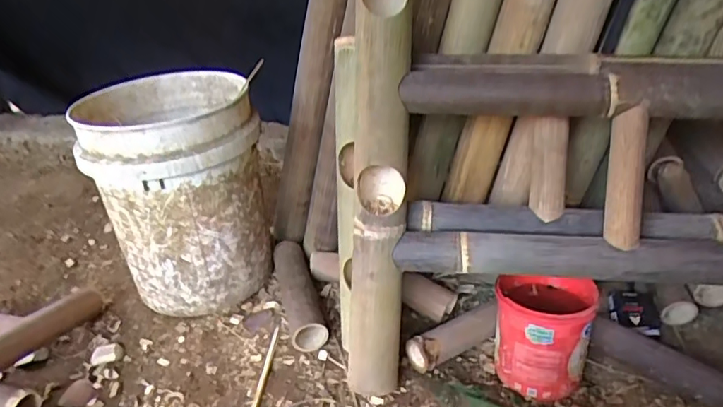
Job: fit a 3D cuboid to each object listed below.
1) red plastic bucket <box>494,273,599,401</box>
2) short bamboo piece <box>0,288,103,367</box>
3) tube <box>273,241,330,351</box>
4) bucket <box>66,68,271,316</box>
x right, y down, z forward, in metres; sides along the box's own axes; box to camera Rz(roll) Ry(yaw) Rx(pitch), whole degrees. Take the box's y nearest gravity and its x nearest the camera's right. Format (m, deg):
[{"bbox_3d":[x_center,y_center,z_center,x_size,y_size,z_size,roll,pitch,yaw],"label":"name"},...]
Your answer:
[{"bbox_3d":[0.276,0.194,0.830,0.145,0.159,0.132,4,30,9],"label":"red plastic bucket"},{"bbox_3d":[-0.536,0.206,0.897,0.041,0.057,0.287,7,14,14],"label":"short bamboo piece"},{"bbox_3d":[-0.117,0.162,0.998,0.066,0.067,0.242,-9,30,-13],"label":"tube"},{"bbox_3d":[-0.330,-0.014,1.016,0.270,0.385,0.285,-11,29,-16],"label":"bucket"}]

